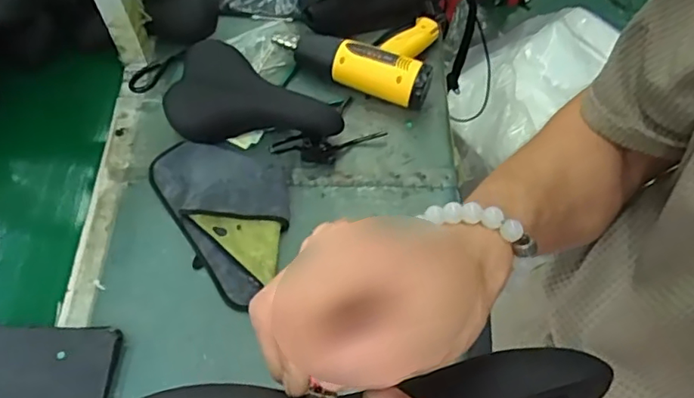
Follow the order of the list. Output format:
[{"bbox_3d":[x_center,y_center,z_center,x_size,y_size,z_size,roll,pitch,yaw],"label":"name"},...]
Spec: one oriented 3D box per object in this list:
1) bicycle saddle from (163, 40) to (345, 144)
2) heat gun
[{"bbox_3d":[-0.142,-0.168,0.889,0.263,0.090,0.136,-2,61,-2],"label":"bicycle saddle"},{"bbox_3d":[0.029,-0.273,0.963,0.268,0.069,0.187,21,62,10],"label":"heat gun"}]

